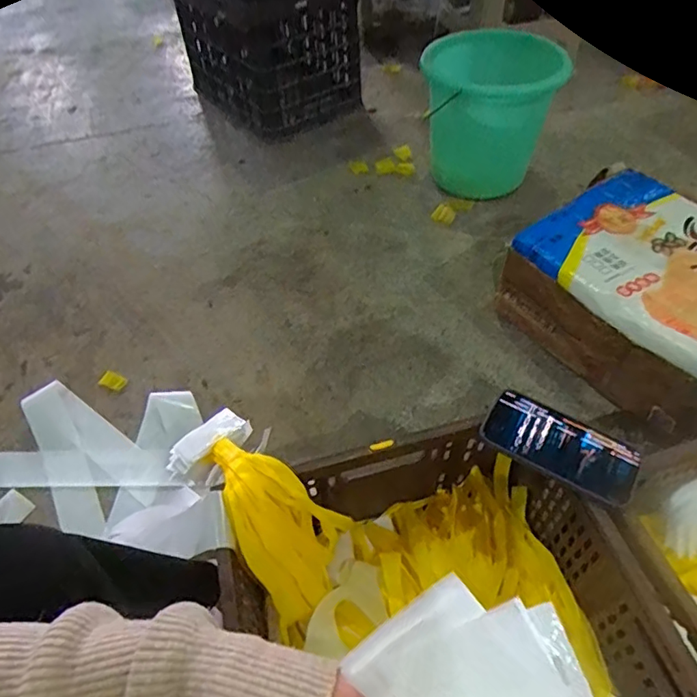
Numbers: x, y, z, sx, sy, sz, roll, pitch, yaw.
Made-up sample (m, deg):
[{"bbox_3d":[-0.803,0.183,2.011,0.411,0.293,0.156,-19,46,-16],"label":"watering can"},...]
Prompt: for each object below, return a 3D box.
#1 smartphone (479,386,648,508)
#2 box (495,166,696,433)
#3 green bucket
[{"bbox_3d":[0.236,0.106,0.588,0.161,0.013,0.081,24,56,21],"label":"smartphone"},{"bbox_3d":[0.518,-0.084,0.905,0.333,0.195,0.410,-28,54,-18],"label":"box"},{"bbox_3d":[0.297,-0.536,1.191,0.243,0.344,0.221,-12,51,-6],"label":"green bucket"}]

